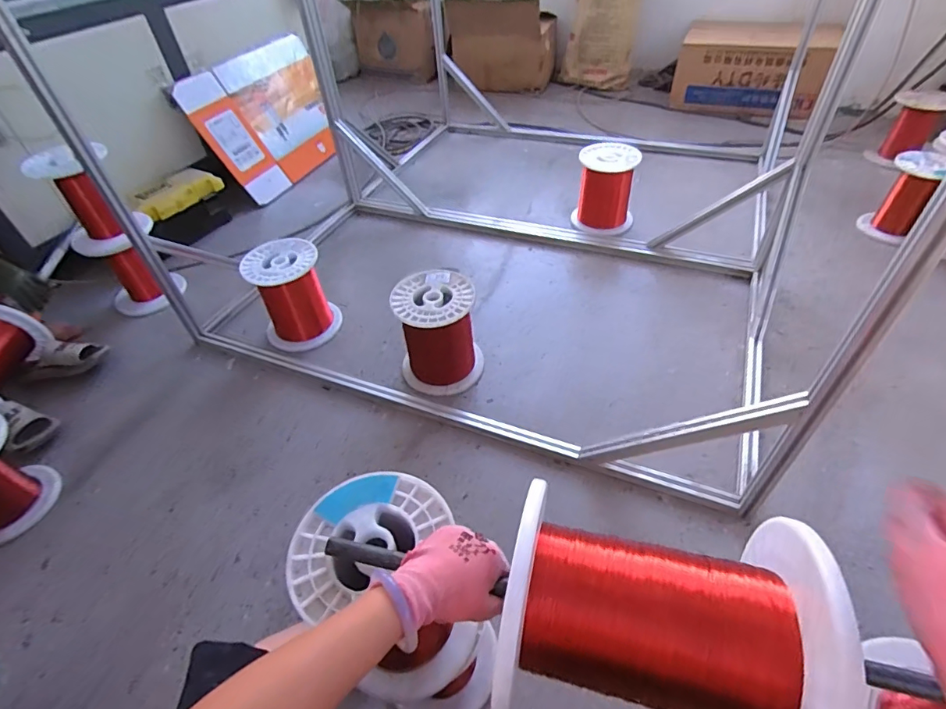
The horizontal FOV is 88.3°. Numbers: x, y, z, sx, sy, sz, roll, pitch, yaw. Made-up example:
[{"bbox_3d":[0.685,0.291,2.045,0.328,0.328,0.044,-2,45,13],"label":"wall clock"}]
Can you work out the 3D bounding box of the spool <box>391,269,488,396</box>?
[{"bbox_3d":[-0.083,-0.044,1.228,0.196,0.253,0.203,-2,45,2],"label":"spool"}]

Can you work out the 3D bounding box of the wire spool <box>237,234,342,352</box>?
[{"bbox_3d":[-0.512,-0.172,1.380,0.198,0.248,0.181,-2,45,2],"label":"wire spool"}]

